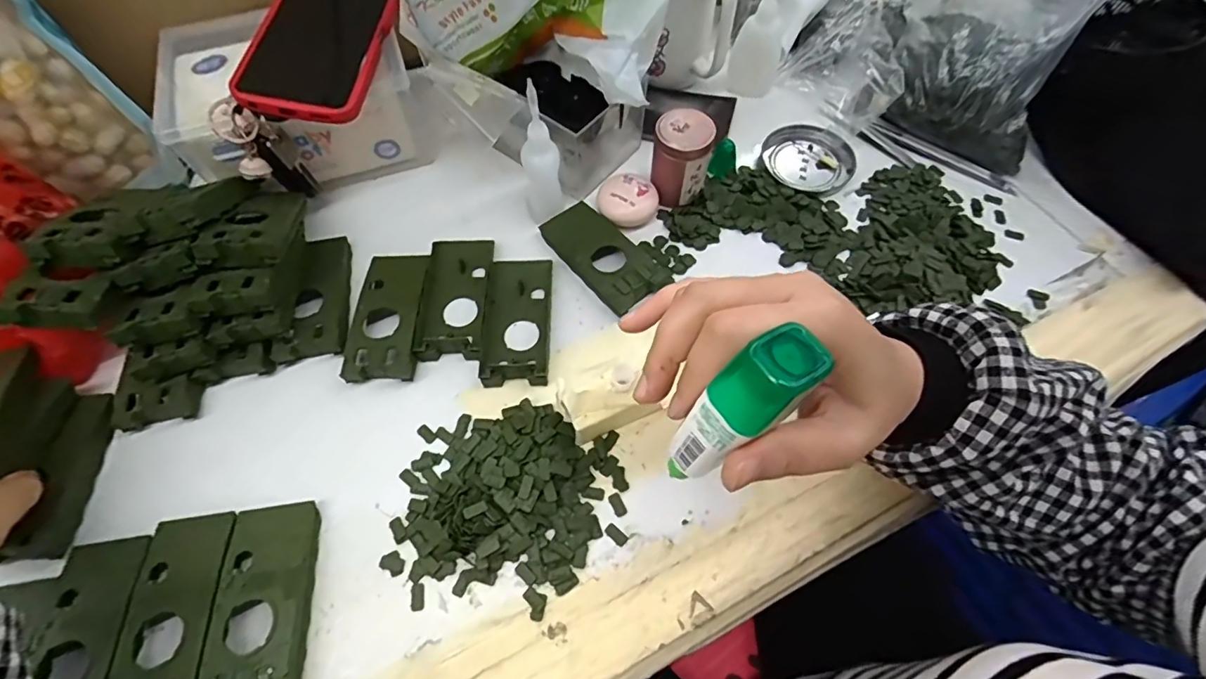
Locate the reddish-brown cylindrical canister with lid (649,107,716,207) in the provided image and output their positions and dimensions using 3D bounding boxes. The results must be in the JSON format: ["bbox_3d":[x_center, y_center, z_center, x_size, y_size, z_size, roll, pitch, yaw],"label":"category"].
[{"bbox_3d":[0.062,-0.143,0.411,0.043,0.061,0.035,7,60,5],"label":"reddish-brown cylindrical canister with lid"}]

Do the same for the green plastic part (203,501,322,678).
[{"bbox_3d":[-0.189,0.147,0.292,0.048,0.019,0.103,-9,60,-4],"label":"green plastic part"}]

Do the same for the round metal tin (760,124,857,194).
[{"bbox_3d":[0.177,-0.156,0.457,0.076,0.019,0.076,-1,60,1],"label":"round metal tin"}]

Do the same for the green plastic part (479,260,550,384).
[{"bbox_3d":[-0.063,-0.015,0.378,0.046,0.012,0.103,-1,60,1],"label":"green plastic part"}]

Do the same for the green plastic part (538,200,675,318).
[{"bbox_3d":[0.002,-0.068,0.403,0.056,0.015,0.105,-39,63,-13],"label":"green plastic part"}]

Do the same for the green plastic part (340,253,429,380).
[{"bbox_3d":[-0.155,-0.019,0.378,0.047,0.013,0.104,-3,60,0],"label":"green plastic part"}]

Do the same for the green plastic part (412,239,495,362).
[{"bbox_3d":[-0.109,-0.033,0.386,0.047,0.011,0.103,-2,60,0],"label":"green plastic part"}]

